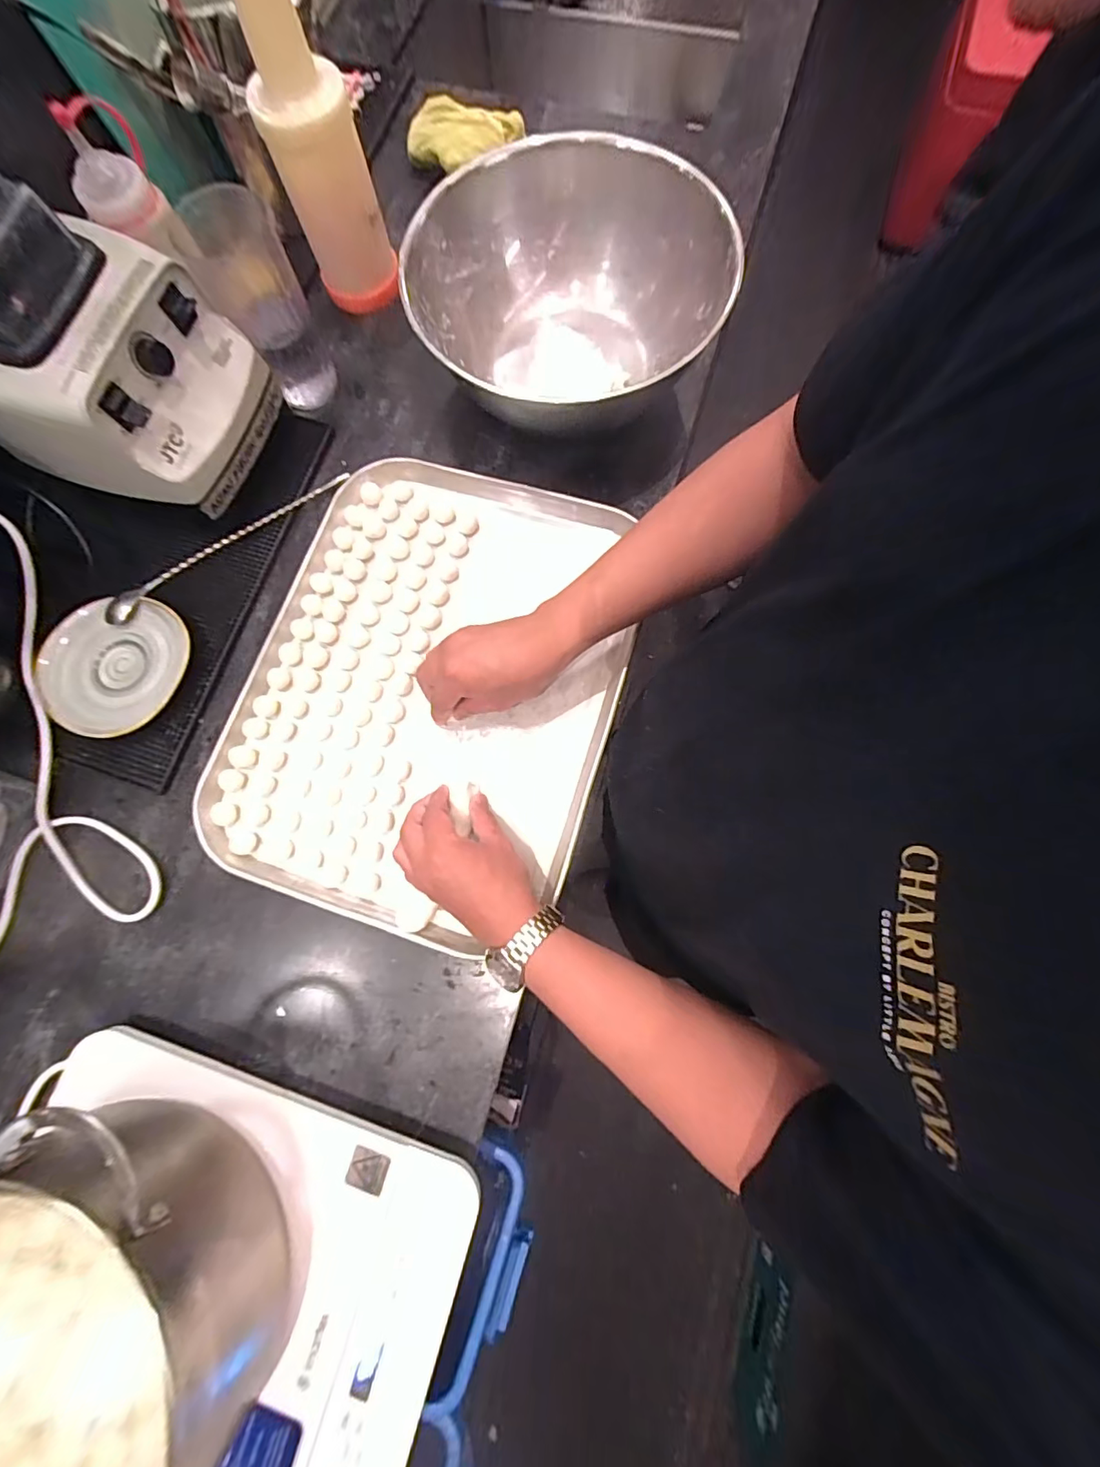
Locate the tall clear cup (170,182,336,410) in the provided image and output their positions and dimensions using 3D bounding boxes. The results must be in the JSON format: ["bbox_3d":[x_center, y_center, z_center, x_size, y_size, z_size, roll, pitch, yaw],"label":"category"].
[{"bbox_3d":[-0.293,-0.438,0.520,0.081,0.167,0.088,-1,77,2],"label":"tall clear cup"}]

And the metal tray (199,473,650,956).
[{"bbox_3d":[-0.120,-0.052,0.511,0.357,0.031,0.456,17,79,4],"label":"metal tray"}]

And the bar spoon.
[{"bbox_3d":[-0.344,-0.207,0.541,0.289,0.029,0.018,-39,81,-7],"label":"bar spoon"}]

